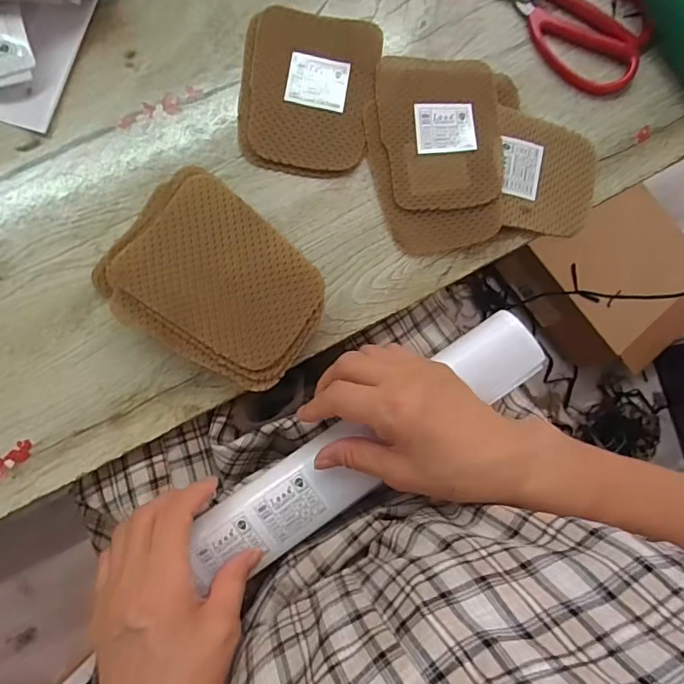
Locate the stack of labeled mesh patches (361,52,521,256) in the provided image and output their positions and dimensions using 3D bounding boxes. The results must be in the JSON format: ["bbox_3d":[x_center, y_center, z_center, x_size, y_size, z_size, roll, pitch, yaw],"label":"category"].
[{"bbox_3d":[0.074,-0.144,0.381,0.109,0.015,0.148,4,84,-6],"label":"stack of labeled mesh patches"}]

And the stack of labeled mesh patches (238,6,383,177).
[{"bbox_3d":[-0.025,-0.189,0.376,0.099,0.007,0.125,5,84,-5],"label":"stack of labeled mesh patches"}]

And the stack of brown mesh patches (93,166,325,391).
[{"bbox_3d":[-0.086,-0.039,0.349,0.143,0.035,0.106,37,82,-1],"label":"stack of brown mesh patches"}]

